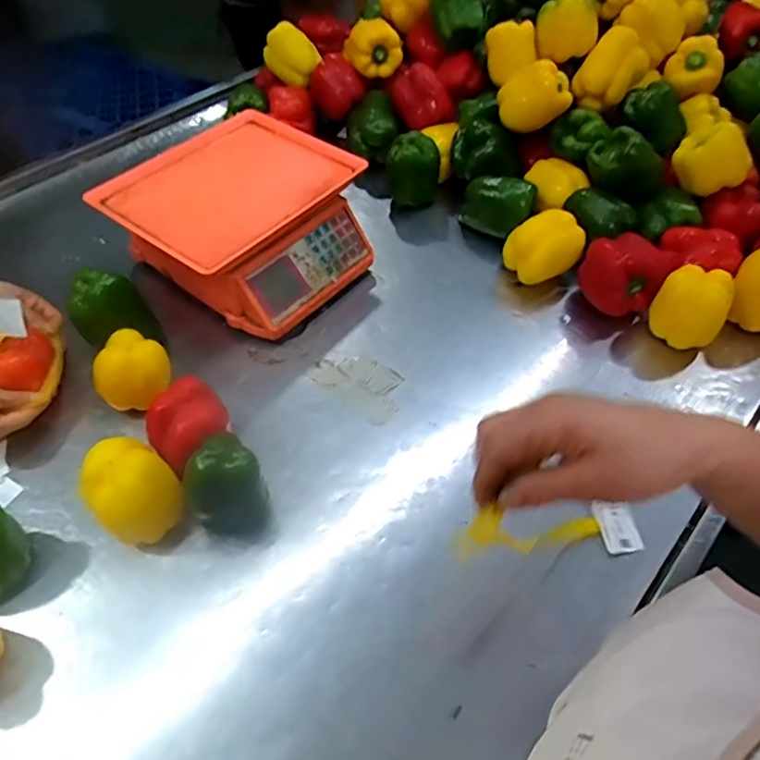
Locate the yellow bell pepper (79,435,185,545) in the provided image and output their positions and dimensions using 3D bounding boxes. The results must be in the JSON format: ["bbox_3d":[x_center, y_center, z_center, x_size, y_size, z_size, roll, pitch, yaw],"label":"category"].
[{"bbox_3d":[-0.237,0.114,0.545,0.079,0.109,0.074,1,52,-1],"label":"yellow bell pepper"}]

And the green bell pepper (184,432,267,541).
[{"bbox_3d":[-0.148,0.112,0.547,0.066,0.114,0.061,1,53,-1],"label":"green bell pepper"}]

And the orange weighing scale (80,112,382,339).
[{"bbox_3d":[-0.176,-0.211,0.778,0.277,0.132,0.284,33,58,22],"label":"orange weighing scale"}]

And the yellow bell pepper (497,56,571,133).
[{"bbox_3d":[0.227,-0.426,0.839,0.101,0.080,0.076,-28,45,30],"label":"yellow bell pepper"}]

